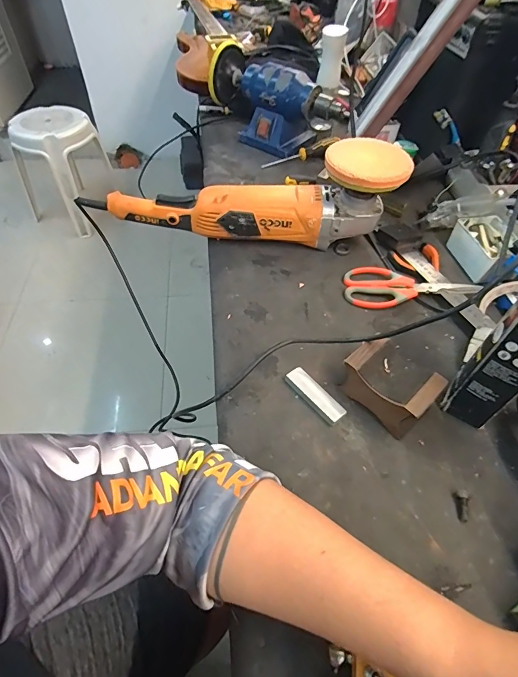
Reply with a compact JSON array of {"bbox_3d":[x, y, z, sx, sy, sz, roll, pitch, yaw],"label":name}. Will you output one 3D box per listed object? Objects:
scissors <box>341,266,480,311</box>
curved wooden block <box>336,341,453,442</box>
[{"bbox_3d":[0.219,-0.083,0.561,0.184,0.023,0.085,-3,52,-5],"label":"scissors"},{"bbox_3d":[0.147,0.054,0.428,0.069,0.059,0.095,-34,61,-26],"label":"curved wooden block"}]

